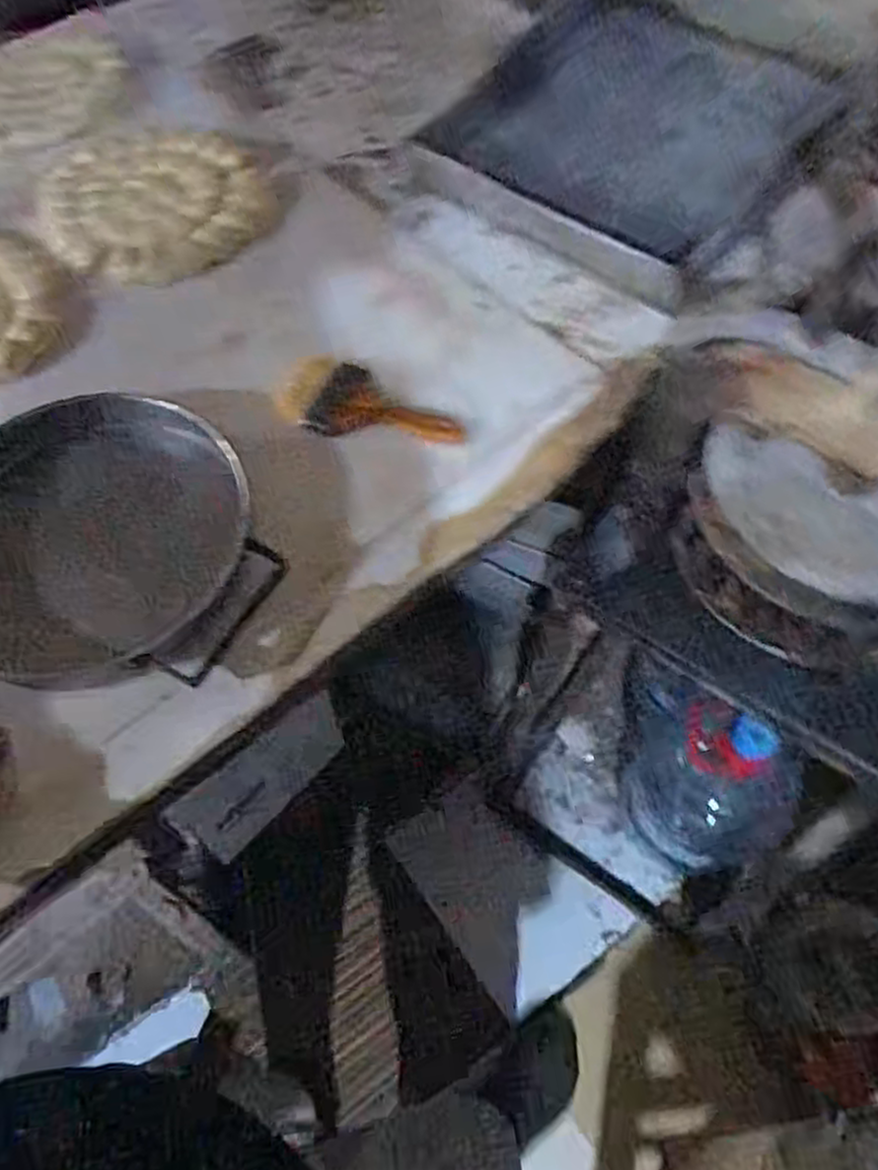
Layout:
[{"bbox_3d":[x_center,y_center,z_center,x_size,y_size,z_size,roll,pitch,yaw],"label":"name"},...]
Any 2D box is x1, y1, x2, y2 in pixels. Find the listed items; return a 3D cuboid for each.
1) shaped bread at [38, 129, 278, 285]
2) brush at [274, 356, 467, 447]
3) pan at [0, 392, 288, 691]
[{"bbox_3d":[-0.375,-0.503,1.047,0.280,0.064,0.284,-23,63,-11],"label":"shaped bread"},{"bbox_3d":[-0.080,-0.192,0.863,0.212,0.031,0.079,20,64,13],"label":"brush"},{"bbox_3d":[-0.333,-0.049,0.779,0.311,0.061,0.297,-1,61,1],"label":"pan"}]

